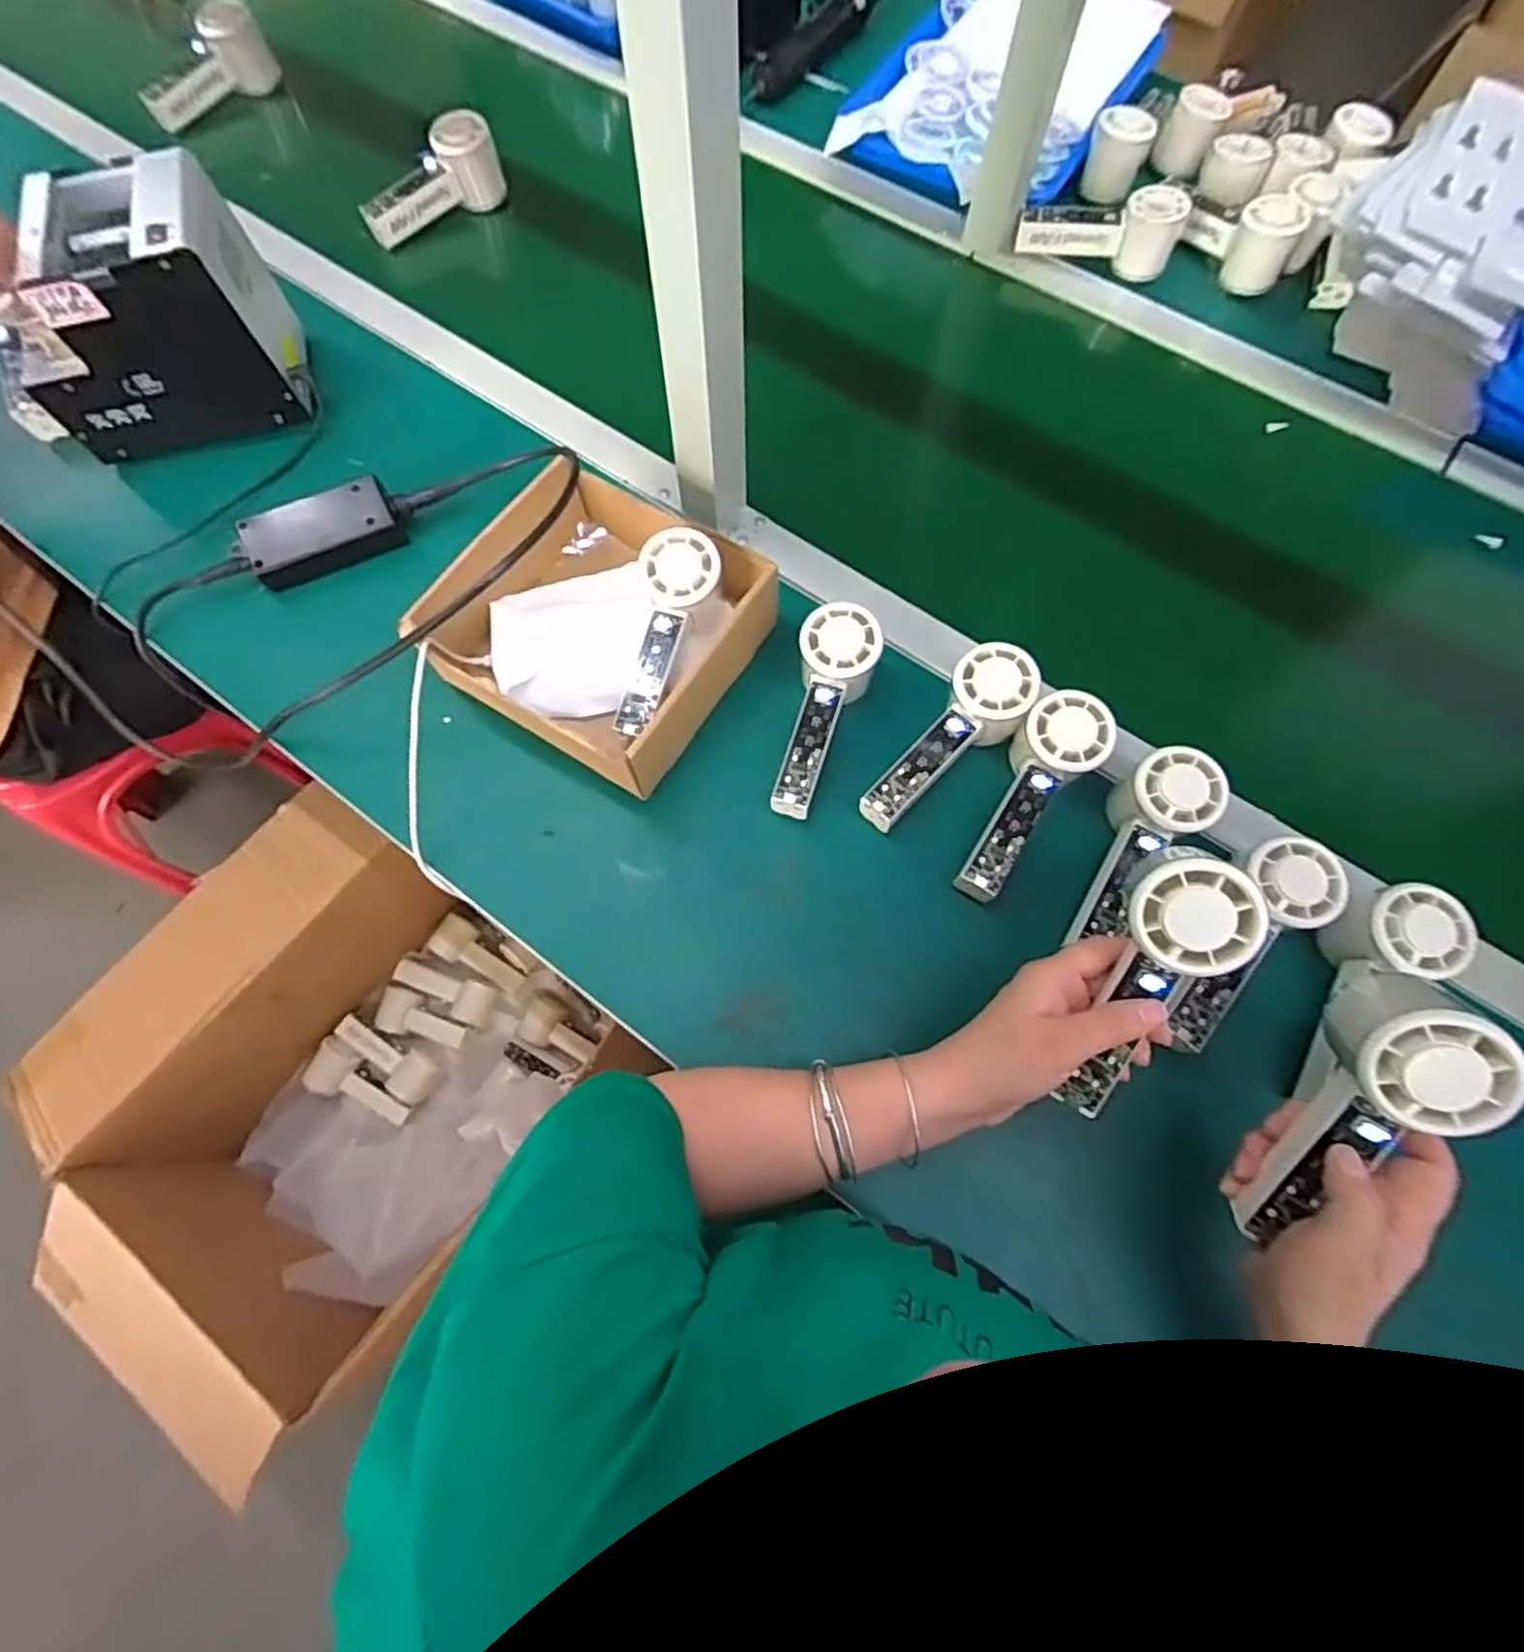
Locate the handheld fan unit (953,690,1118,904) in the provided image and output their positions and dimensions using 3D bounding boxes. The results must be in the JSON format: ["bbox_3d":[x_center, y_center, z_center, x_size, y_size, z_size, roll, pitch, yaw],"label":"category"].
[{"bbox_3d":[0.185,-0.019,0.498,0.056,0.055,0.155,31,88,10],"label":"handheld fan unit"}]

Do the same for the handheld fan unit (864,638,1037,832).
[{"bbox_3d":[0.131,-0.061,0.509,0.154,0.045,0.058,-46,76,-1],"label":"handheld fan unit"}]

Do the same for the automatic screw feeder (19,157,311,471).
[{"bbox_3d":[-0.499,-0.411,0.582,0.188,0.146,0.118,-16,71,-6],"label":"automatic screw feeder"}]

